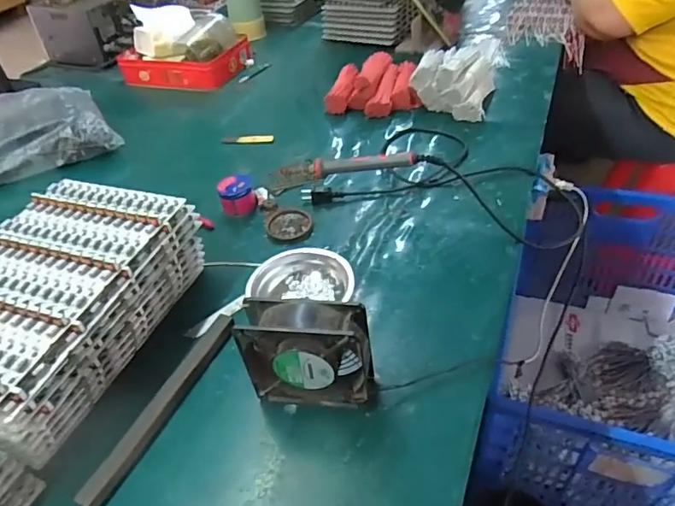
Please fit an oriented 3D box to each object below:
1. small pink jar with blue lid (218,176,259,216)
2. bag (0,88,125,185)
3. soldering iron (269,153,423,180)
[{"bbox_3d":[-0.153,-0.088,0.775,0.054,0.046,0.048,-15,43,-10],"label":"small pink jar with blue lid"},{"bbox_3d":[-0.609,-0.190,0.907,0.380,0.122,0.142,-25,46,-20],"label":"bag"},{"bbox_3d":[0.011,-0.115,0.668,0.206,0.023,0.019,-3,41,21],"label":"soldering iron"}]

